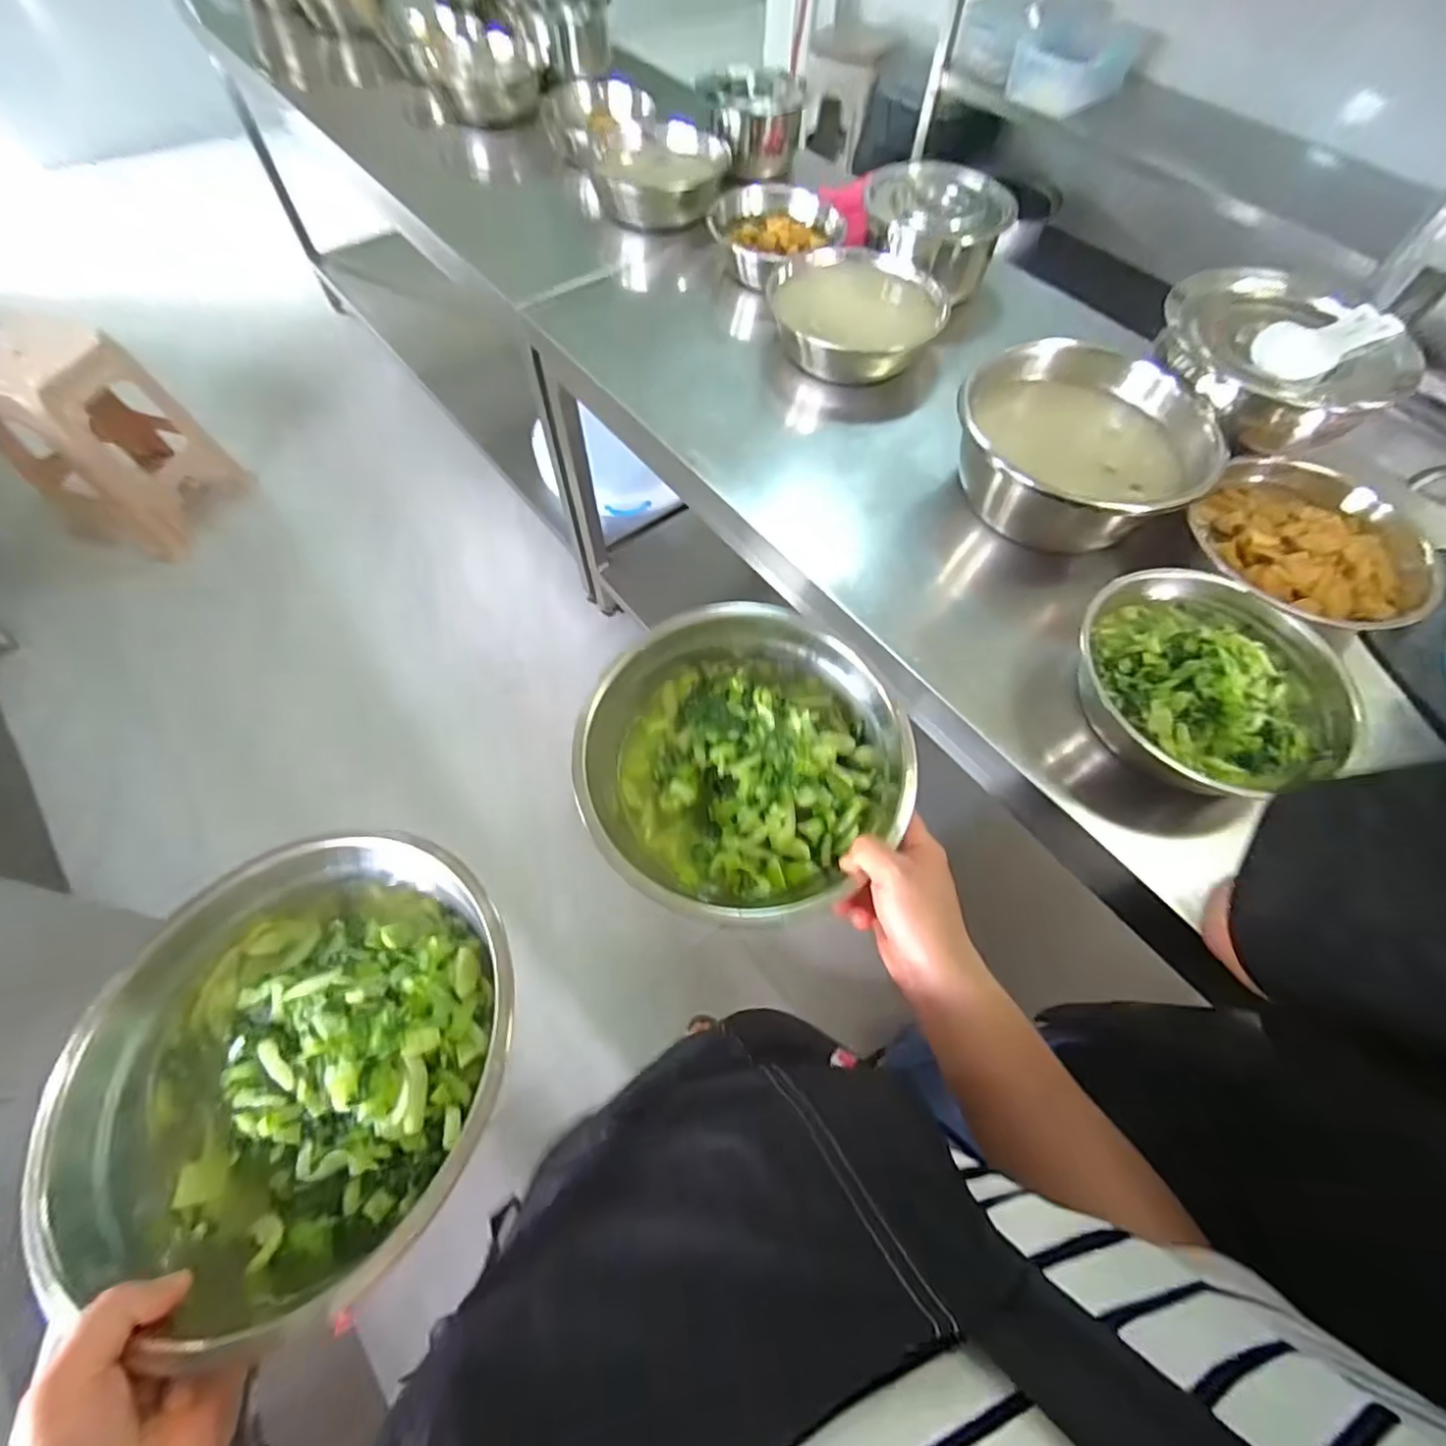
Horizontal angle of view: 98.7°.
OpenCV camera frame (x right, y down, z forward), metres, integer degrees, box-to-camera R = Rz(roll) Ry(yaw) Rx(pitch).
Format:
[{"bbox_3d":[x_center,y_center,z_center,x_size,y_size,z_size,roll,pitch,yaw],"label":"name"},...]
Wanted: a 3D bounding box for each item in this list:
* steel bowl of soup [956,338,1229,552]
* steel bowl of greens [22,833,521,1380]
[{"bbox_3d":[0.460,-0.348,0.809,0.229,0.147,0.272,-37,70,-16],"label":"steel bowl of soup"},{"bbox_3d":[-0.226,0.178,0.333,0.224,0.071,0.230,0,65,0],"label":"steel bowl of greens"}]

